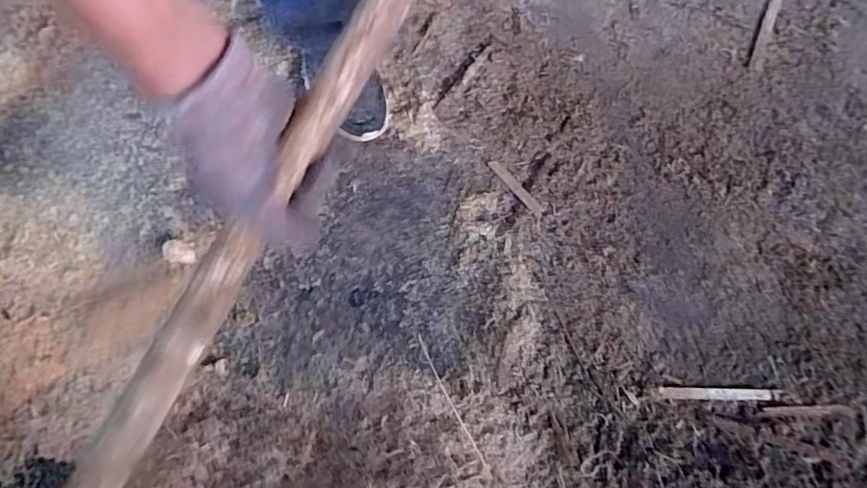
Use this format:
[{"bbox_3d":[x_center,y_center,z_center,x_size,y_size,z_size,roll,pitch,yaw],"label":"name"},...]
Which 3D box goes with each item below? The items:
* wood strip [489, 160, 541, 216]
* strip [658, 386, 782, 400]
[{"bbox_3d":[0.120,-0.083,0.800,0.014,0.005,0.108,-38,74,-5],"label":"wood strip"},{"bbox_3d":[0.380,0.200,0.736,0.152,0.004,0.017,1,86,3],"label":"strip"}]

